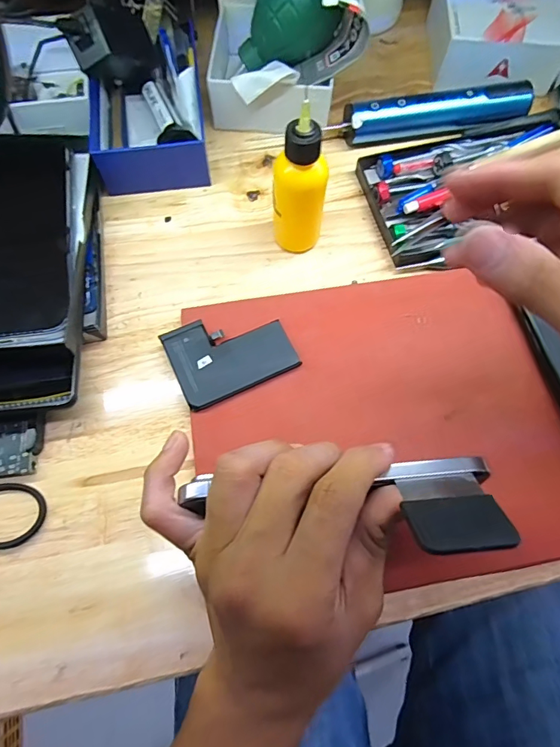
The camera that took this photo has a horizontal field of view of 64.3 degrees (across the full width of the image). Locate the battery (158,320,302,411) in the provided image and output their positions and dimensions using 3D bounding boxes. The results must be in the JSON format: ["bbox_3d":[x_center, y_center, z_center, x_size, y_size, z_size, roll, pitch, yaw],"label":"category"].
[{"bbox_3d":[-0.033,-0.015,0.293,0.076,0.004,0.057,-23,73,-13],"label":"battery"}]

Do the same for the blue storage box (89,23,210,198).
[{"bbox_3d":[-0.106,-0.227,0.361,0.084,0.037,0.166,-8,71,-2],"label":"blue storage box"}]

